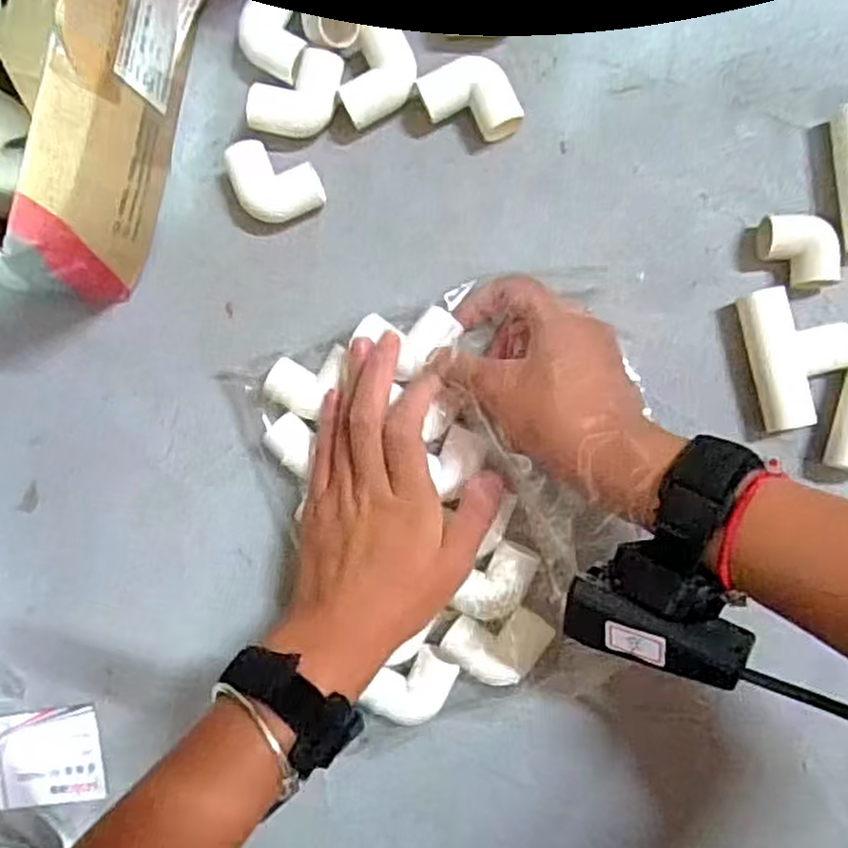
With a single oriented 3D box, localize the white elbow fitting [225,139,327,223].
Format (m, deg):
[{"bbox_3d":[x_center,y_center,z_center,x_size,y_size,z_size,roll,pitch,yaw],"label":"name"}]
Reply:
[{"bbox_3d":[-0.083,-0.135,0.416,0.041,0.019,0.049,-34,87,6],"label":"white elbow fitting"}]

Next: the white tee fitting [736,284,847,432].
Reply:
[{"bbox_3d":[0.191,-0.035,0.387,0.046,0.021,0.070,-13,89,7],"label":"white tee fitting"}]

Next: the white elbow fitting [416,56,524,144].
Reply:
[{"bbox_3d":[0.025,-0.170,0.405,0.043,0.022,0.045,-30,87,6],"label":"white elbow fitting"}]

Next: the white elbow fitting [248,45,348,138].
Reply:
[{"bbox_3d":[-0.067,-0.177,0.414,0.058,0.022,0.036,-34,87,6],"label":"white elbow fitting"}]

